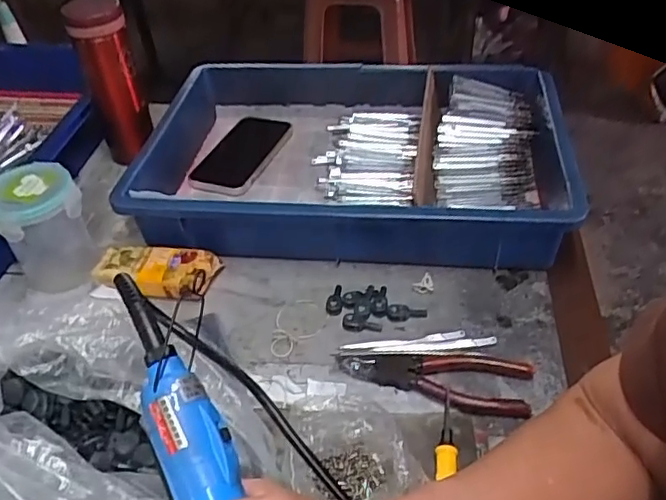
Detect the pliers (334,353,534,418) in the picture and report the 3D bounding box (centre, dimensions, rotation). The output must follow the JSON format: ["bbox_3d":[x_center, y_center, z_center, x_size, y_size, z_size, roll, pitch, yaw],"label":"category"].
[{"bbox_3d":[0.079,0.102,0.474,0.150,0.012,0.050,5,43,9],"label":"pliers"}]

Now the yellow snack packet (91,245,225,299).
[{"bbox_3d":[-0.168,0.020,0.570,0.111,0.028,0.049,2,43,6],"label":"yellow snack packet"}]

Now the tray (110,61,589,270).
[{"bbox_3d":[0.021,-0.098,0.644,0.416,0.098,0.266,5,43,8],"label":"tray"}]

